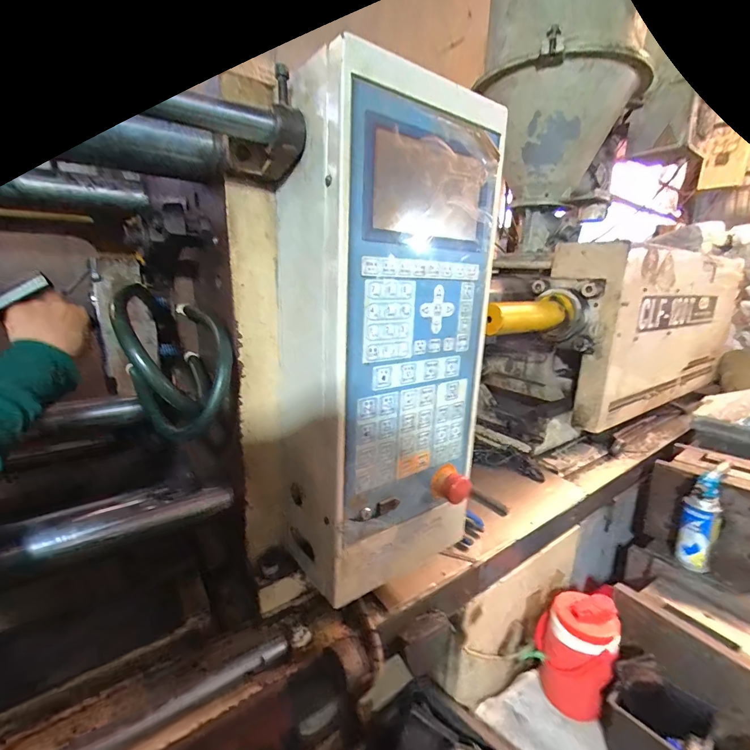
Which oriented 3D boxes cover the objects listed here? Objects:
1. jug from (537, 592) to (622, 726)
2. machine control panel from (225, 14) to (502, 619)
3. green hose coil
[{"bbox_3d":[0.391,0.545,0.773,0.132,0.223,0.102,11,17,32],"label":"jug"},{"bbox_3d":[-0.012,-0.022,0.500,0.208,0.532,0.253,15,19,42],"label":"machine control panel"},{"bbox_3d":[-0.212,-0.006,0.423,0.106,0.152,0.073,-4,15,-21],"label":"green hose coil"}]

